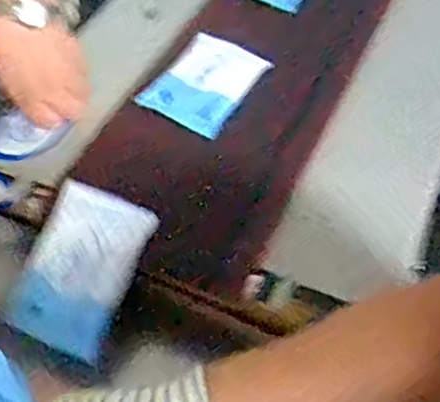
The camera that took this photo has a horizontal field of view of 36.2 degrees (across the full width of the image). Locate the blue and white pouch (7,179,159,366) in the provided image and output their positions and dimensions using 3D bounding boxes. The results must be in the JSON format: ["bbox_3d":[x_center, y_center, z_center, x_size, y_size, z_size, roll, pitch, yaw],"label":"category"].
[{"bbox_3d":[-0.119,0.058,0.581,0.089,0.011,0.136,21,80,6],"label":"blue and white pouch"}]

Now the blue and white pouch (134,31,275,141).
[{"bbox_3d":[-0.013,-0.131,0.720,0.092,0.016,0.142,25,54,17],"label":"blue and white pouch"}]

